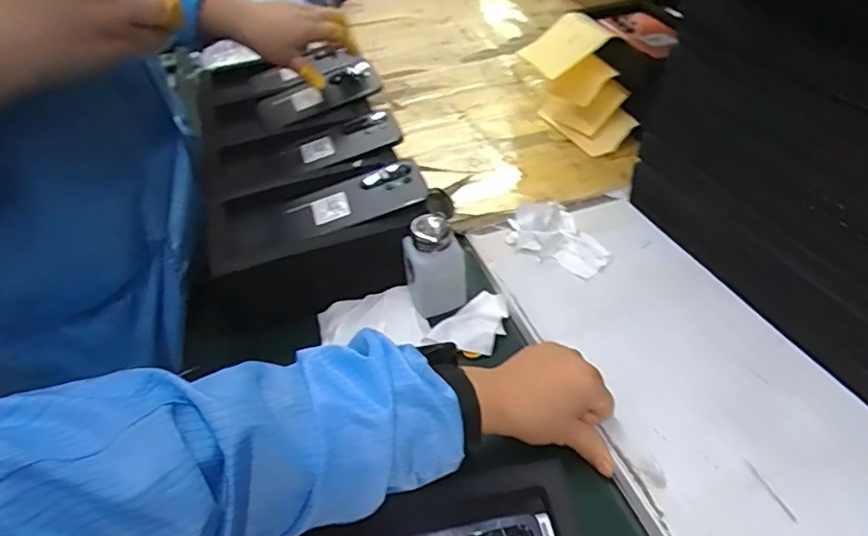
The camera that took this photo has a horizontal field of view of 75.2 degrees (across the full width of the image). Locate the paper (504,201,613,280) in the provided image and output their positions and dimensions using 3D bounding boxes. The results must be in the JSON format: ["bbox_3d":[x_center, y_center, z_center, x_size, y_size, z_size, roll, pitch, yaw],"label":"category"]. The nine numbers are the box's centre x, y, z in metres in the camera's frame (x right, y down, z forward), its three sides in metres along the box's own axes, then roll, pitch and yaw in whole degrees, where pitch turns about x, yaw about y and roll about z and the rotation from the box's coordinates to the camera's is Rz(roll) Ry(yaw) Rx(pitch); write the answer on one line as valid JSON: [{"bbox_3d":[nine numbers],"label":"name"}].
[{"bbox_3d":[0.143,-0.039,0.629,0.112,0.022,0.084,25,53,26],"label":"paper"}]

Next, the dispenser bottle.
[{"bbox_3d":[0.001,-0.003,0.563,0.055,0.092,0.052,-13,46,-8],"label":"dispenser bottle"}]

